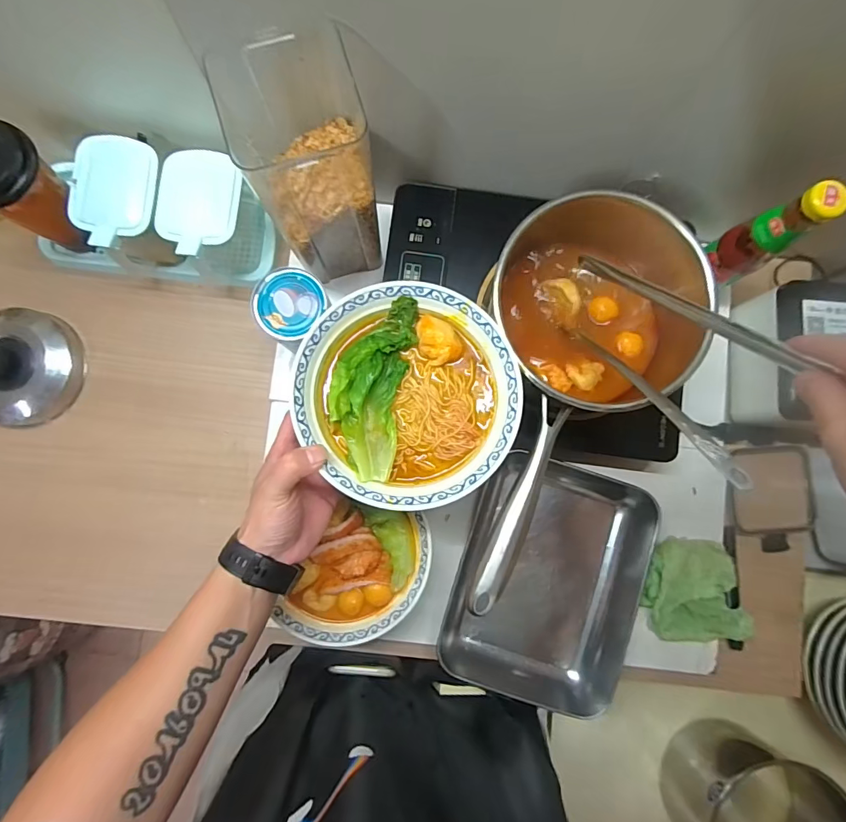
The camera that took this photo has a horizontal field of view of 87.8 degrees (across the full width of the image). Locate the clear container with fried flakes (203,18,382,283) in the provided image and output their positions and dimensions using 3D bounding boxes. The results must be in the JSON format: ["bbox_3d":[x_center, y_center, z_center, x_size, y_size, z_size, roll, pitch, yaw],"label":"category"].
[{"bbox_3d":[-0.108,-0.228,0.435,0.106,0.211,0.114,0,83,-2],"label":"clear container with fried flakes"}]

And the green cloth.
[{"bbox_3d":[0.311,0.213,0.513,0.113,0.037,0.124,-16,83,-4],"label":"green cloth"}]

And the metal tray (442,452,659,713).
[{"bbox_3d":[0.142,0.193,0.504,0.191,0.046,0.260,21,82,1],"label":"metal tray"}]

